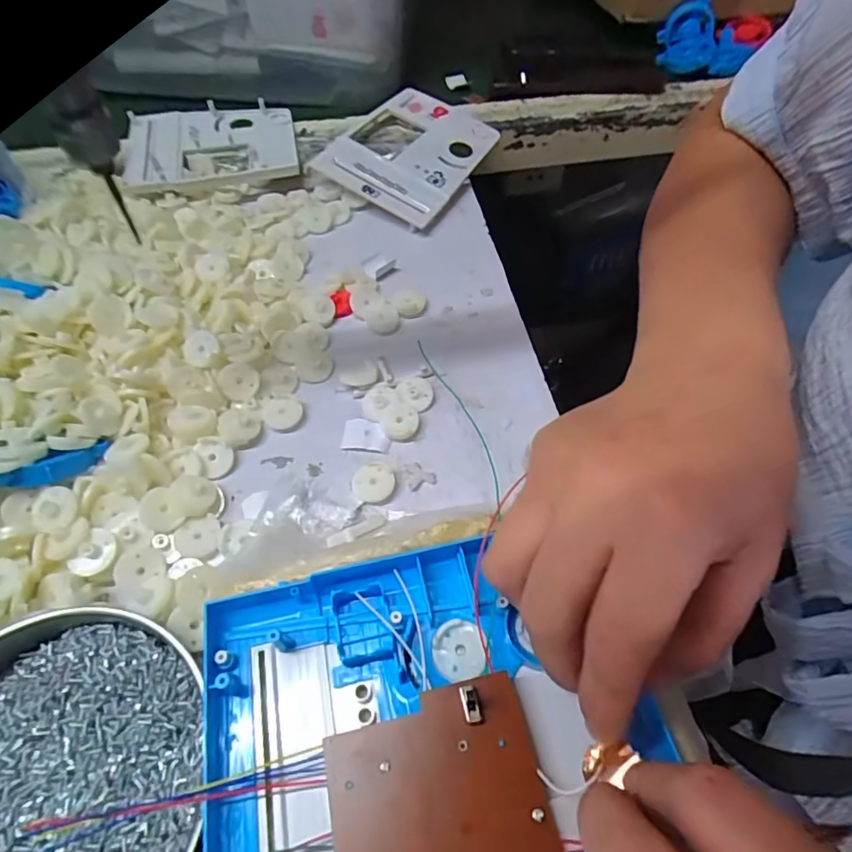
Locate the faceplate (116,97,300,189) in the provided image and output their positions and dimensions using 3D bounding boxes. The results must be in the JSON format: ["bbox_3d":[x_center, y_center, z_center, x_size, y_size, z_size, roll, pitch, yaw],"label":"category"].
[{"bbox_3d":[-0.188,-0.241,0.467,0.146,0.025,0.113,-11,55,-10],"label":"faceplate"}]

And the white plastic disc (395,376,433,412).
[{"bbox_3d":[-0.007,-0.020,0.332,0.023,0.006,0.024,1,54,-1],"label":"white plastic disc"}]

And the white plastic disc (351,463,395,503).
[{"bbox_3d":[-0.029,0.031,0.295,0.022,0.007,0.021,1,54,-1],"label":"white plastic disc"}]

